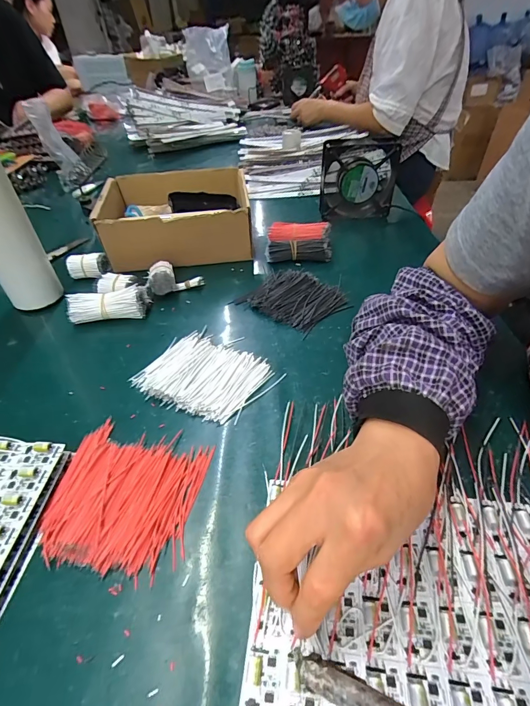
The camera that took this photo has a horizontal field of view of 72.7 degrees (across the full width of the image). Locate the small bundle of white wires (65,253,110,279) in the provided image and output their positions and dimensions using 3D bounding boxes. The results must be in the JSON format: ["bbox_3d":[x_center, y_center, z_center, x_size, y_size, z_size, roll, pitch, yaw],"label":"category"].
[{"bbox_3d":[-0.257,-0.126,0.524,0.051,0.032,0.025,1,43,5],"label":"small bundle of white wires"}]

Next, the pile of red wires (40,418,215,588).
[{"bbox_3d":[-0.112,0.109,0.287,0.114,0.016,0.110,3,43,8],"label":"pile of red wires"}]

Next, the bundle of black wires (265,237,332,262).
[{"bbox_3d":[0.049,-0.158,0.541,0.094,0.028,0.030,-4,43,0],"label":"bundle of black wires"}]

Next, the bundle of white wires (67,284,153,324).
[{"bbox_3d":[-0.197,-0.061,0.458,0.095,0.036,0.034,-8,43,-4],"label":"bundle of white wires"}]

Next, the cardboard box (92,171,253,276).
[{"bbox_3d":[-0.145,-0.209,0.564,0.229,0.086,0.188,-8,43,-4],"label":"cardboard box"}]

